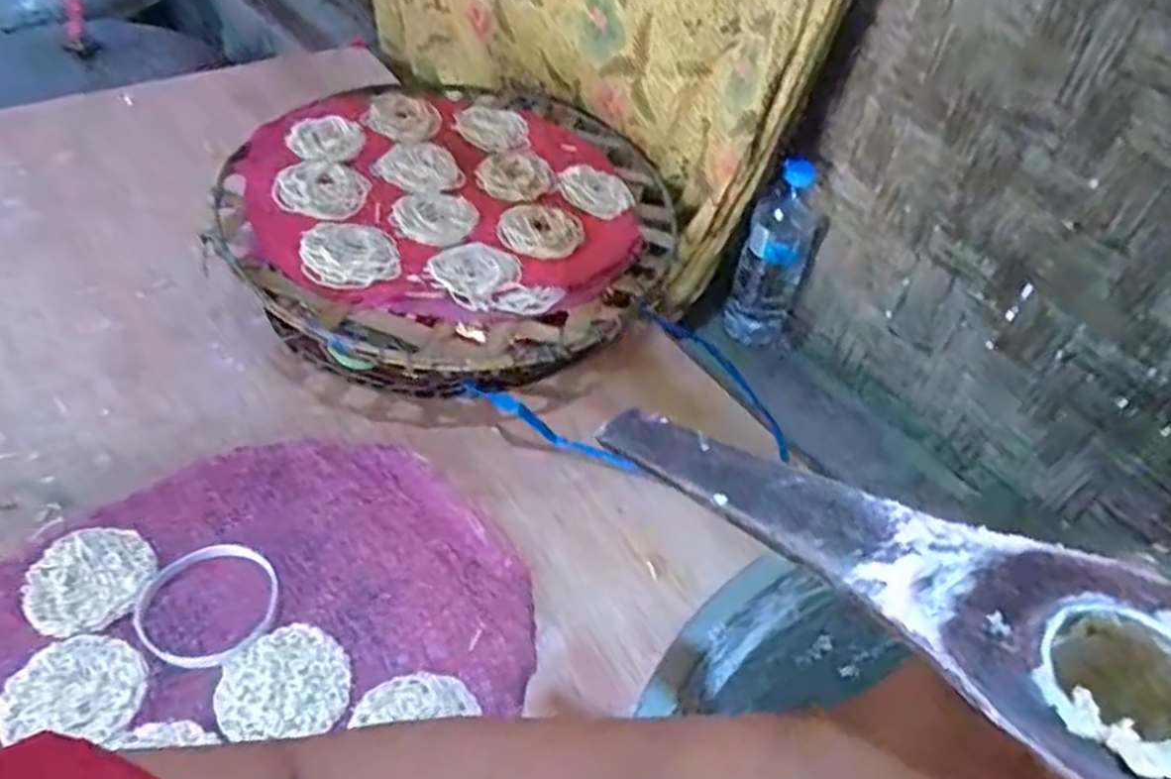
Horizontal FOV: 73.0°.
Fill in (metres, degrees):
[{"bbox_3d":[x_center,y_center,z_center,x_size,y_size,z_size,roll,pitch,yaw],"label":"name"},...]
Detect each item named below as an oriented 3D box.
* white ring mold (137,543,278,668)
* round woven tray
[{"bbox_3d":[-0.259,0.147,0.546,0.091,0.008,0.088,3,46,-3],"label":"white ring mold"},{"bbox_3d":[-0.129,-0.162,0.790,0.414,0.112,0.428,3,46,-3],"label":"round woven tray"}]

